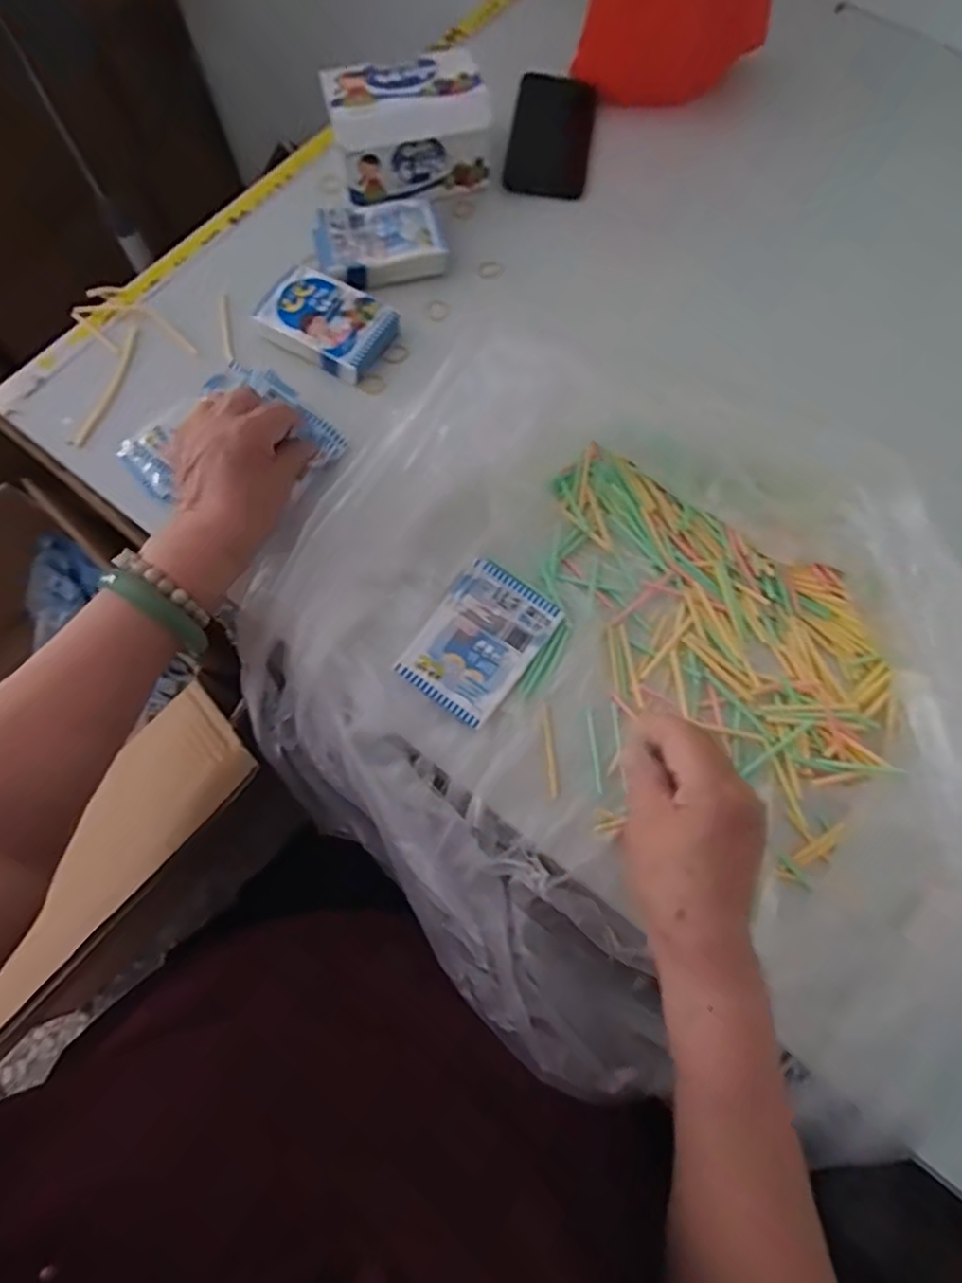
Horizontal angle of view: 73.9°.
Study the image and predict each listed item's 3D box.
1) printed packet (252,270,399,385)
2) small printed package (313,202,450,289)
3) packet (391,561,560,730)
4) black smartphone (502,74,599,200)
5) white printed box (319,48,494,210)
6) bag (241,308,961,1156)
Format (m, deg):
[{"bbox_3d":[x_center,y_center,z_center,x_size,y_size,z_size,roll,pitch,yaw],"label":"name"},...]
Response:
[{"bbox_3d":[-0.129,-0.265,0.533,0.102,0.022,0.075,34,75,11],"label":"printed packet"},{"bbox_3d":[-0.089,-0.353,0.562,0.108,0.025,0.071,-14,72,-4],"label":"small printed package"},{"bbox_3d":[-0.001,-0.001,0.447,0.075,0.007,0.104,35,75,11],"label":"packet"},{"bbox_3d":[0.070,-0.496,0.628,0.078,0.012,0.152,8,72,3],"label":"black smartphone"},{"bbox_3d":[-0.064,-0.455,0.568,0.131,0.073,0.090,-17,72,-5],"label":"white printed box"},{"bbox_3d":[0.097,0.030,0.412,0.479,0.093,0.394,37,76,12],"label":"bag"}]

